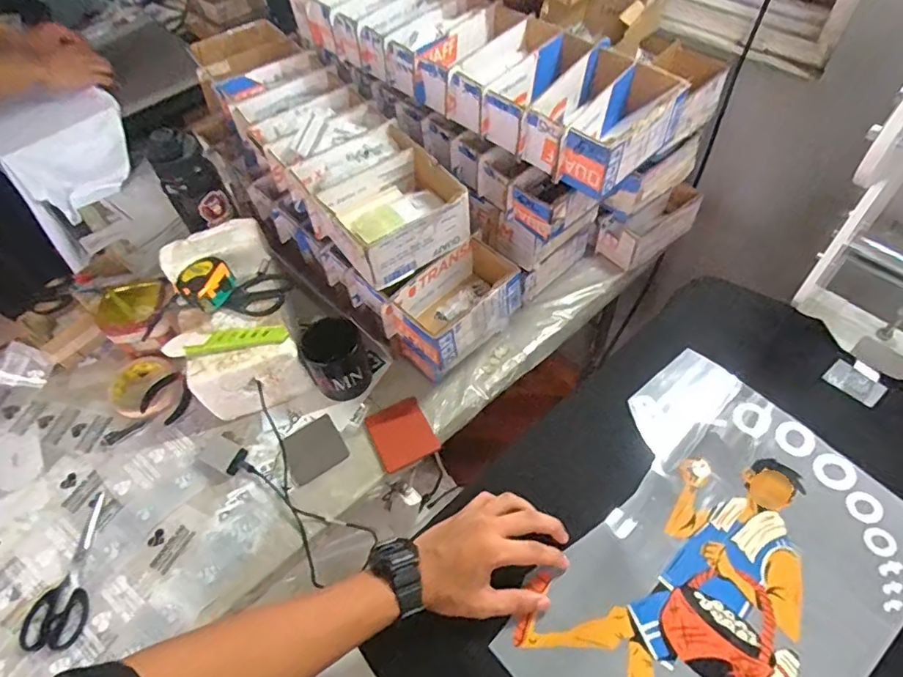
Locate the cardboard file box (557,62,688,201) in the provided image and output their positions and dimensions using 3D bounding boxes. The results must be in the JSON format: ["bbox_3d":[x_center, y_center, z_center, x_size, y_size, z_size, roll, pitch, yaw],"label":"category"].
[{"bbox_3d":[0.199,-0.241,0.628,0.080,0.074,0.159,33,63,25],"label":"cardboard file box"}]

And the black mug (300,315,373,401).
[{"bbox_3d":[-0.160,0.032,0.751,0.078,0.097,0.073,-2,54,3],"label":"black mug"}]

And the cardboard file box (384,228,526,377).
[{"bbox_3d":[0.006,-0.045,0.707,0.164,0.070,0.096,-39,60,-21],"label":"cardboard file box"}]

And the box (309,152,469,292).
[{"bbox_3d":[-0.082,-0.165,0.706,0.164,0.075,0.154,-32,58,-17],"label":"box"}]

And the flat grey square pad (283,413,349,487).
[{"bbox_3d":[-0.188,0.152,0.731,0.078,0.009,0.077,-30,57,-15],"label":"flat grey square pad"}]

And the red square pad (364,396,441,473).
[{"bbox_3d":[-0.069,0.129,0.728,0.080,0.025,0.087,-24,56,-12],"label":"red square pad"}]

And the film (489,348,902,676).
[{"bbox_3d":[0.229,0.207,0.495,0.378,0.010,0.279,-37,60,-19],"label":"film"}]

